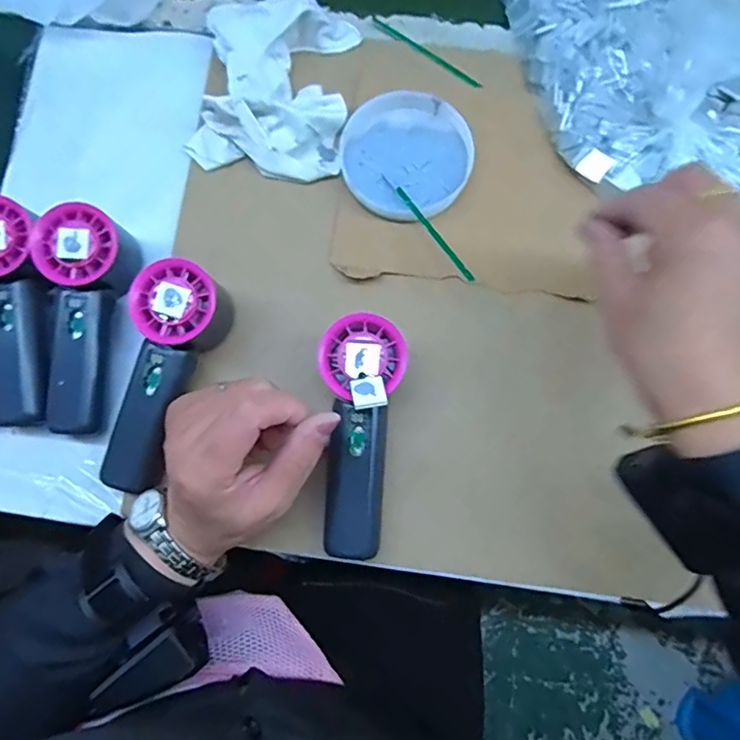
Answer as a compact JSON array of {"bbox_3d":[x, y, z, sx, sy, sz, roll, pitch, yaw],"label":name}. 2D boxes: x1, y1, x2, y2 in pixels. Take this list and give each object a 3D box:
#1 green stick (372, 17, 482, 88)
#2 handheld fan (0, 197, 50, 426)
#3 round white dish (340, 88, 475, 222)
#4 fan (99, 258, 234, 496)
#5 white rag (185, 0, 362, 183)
[{"bbox_3d":[0.047,-0.265,0.443,0.110,0.006,0.010,36,82,7],"label":"green stick"},{"bbox_3d":[-0.247,-0.039,0.374,0.053,0.056,0.150,-14,80,-2],"label":"handheld fan"},{"bbox_3d":[0.028,-0.163,0.411,0.097,0.022,0.101,0,80,1],"label":"round white dish"},{"bbox_3d":[-0.145,0.004,0.367,0.052,0.046,0.153,20,88,4],"label":"fan"},{"bbox_3d":[-0.074,-0.234,0.417,0.117,0.033,0.163,8,80,2],"label":"white rag"}]

